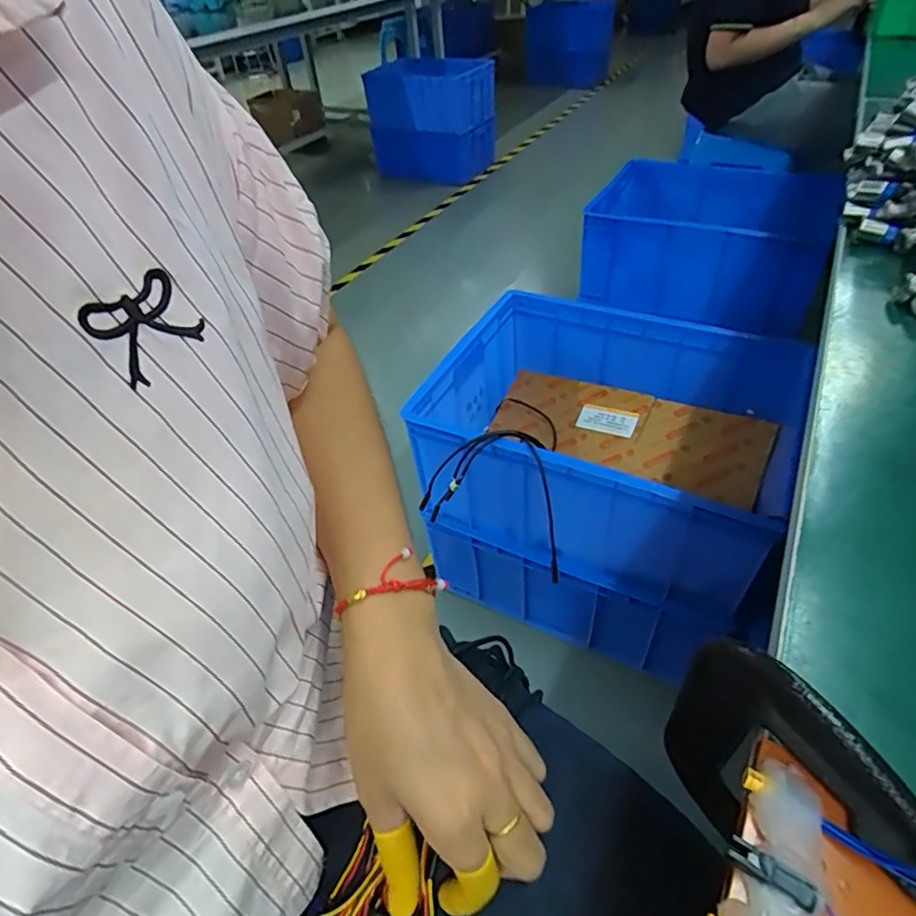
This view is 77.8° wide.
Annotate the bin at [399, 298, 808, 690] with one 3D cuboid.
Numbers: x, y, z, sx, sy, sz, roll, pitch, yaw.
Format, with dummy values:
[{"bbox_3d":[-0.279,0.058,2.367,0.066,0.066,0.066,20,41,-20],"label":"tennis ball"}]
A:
[{"bbox_3d":[0.243,0.042,0.995,0.501,0.440,0.415,21,50,25],"label":"bin"}]

